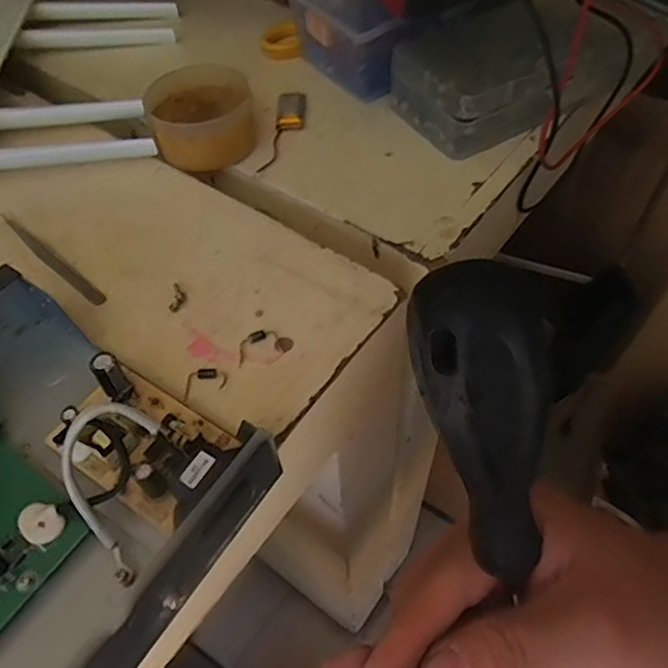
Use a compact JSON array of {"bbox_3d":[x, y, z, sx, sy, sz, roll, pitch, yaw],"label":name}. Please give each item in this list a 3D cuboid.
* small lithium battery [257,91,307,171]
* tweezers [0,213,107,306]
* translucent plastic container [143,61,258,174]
[{"bbox_3d":[-0.036,-0.151,0.430,0.023,0.004,0.090,5,56,4],"label":"small lithium battery"},{"bbox_3d":[-0.176,-0.048,0.363,0.107,0.004,0.010,36,63,23],"label":"tweezers"},{"bbox_3d":[-0.095,-0.158,0.419,0.071,0.032,0.086,-18,57,-11],"label":"translucent plastic container"}]

